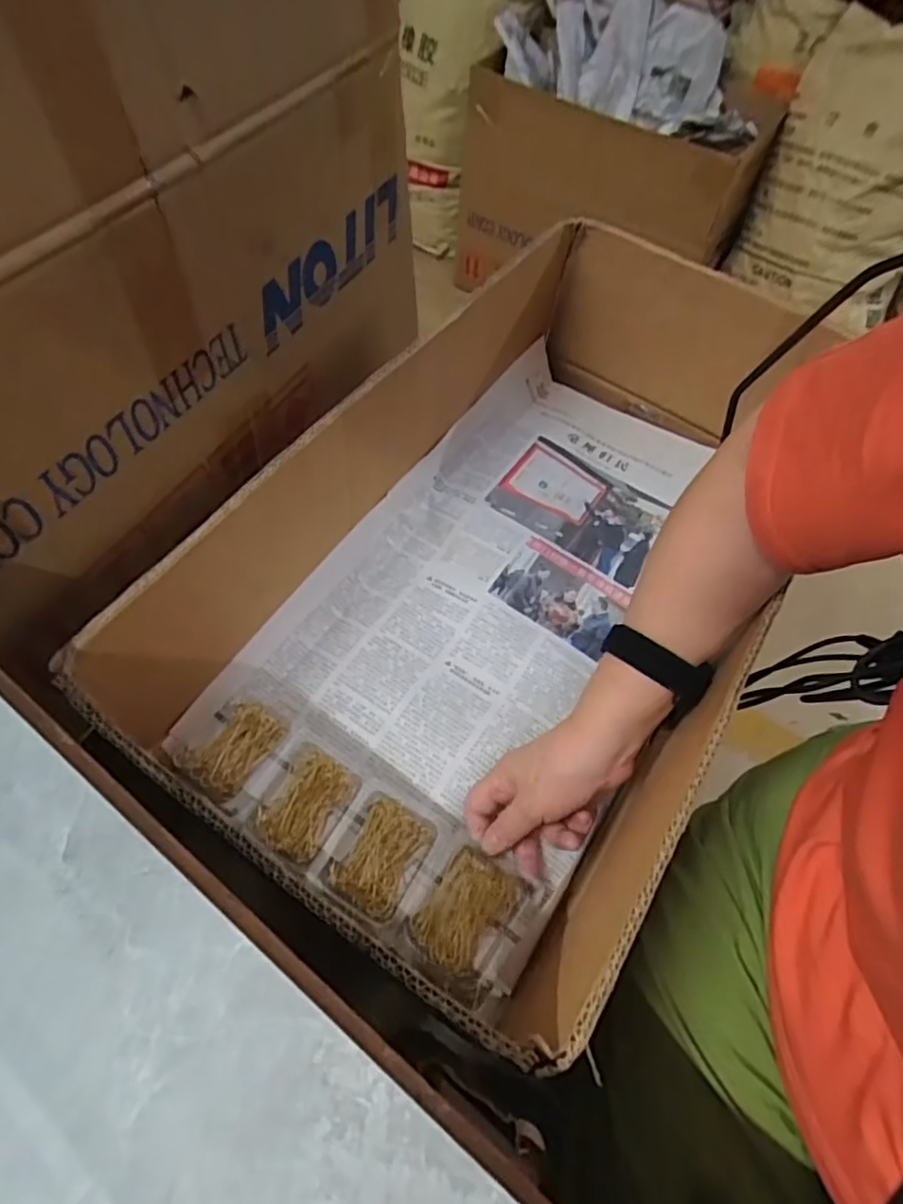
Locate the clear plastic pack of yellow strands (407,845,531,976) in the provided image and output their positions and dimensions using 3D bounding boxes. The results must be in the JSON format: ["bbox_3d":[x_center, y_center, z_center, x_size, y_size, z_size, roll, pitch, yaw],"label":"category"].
[{"bbox_3d":[0.013,0.219,0.454,0.062,0.027,0.081,34,62,15],"label":"clear plastic pack of yellow strands"}]

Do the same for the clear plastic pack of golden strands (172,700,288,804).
[{"bbox_3d":[-0.172,0.109,0.493,0.058,0.017,0.074,31,61,14],"label":"clear plastic pack of golden strands"}]

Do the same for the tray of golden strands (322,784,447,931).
[{"bbox_3d":[-0.049,0.179,0.454,0.067,0.016,0.082,28,60,12],"label":"tray of golden strands"}]

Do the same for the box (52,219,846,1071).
[{"bbox_3d":[0.069,-0.058,0.521,0.322,0.181,0.589,28,60,13],"label":"box"}]

